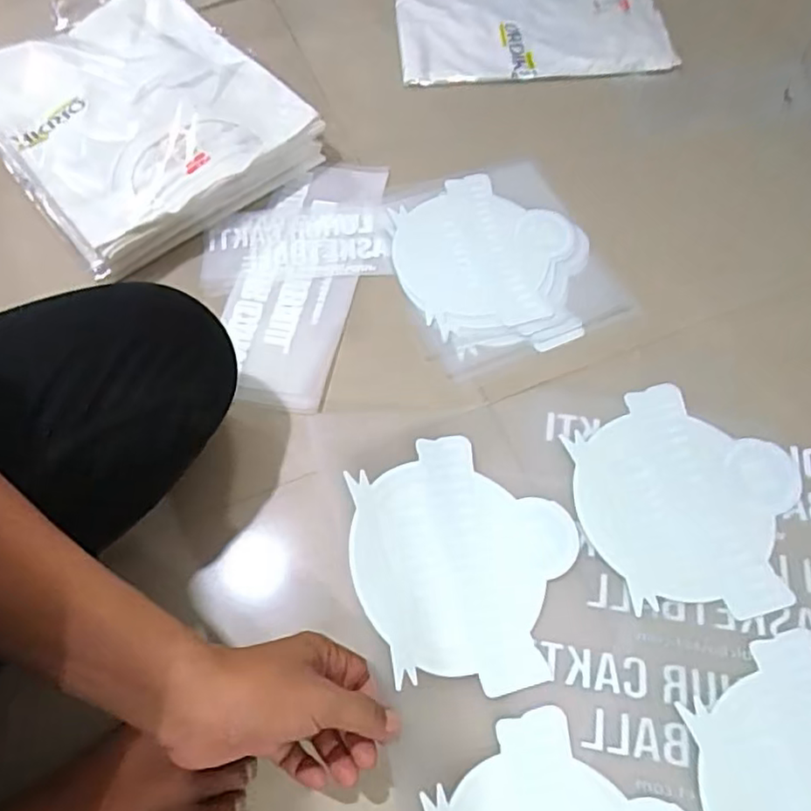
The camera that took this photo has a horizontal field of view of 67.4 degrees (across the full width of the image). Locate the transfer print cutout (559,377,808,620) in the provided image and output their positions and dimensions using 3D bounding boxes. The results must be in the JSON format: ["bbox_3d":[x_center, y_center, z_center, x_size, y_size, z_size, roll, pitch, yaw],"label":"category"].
[{"bbox_3d":[0.238,0.075,0.516,0.181,0.004,0.191,-5,63,0],"label":"transfer print cutout"}]

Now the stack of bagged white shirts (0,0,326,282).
[{"bbox_3d":[-0.306,-0.327,0.699,0.287,0.077,0.346,-39,68,-16],"label":"stack of bagged white shirts"}]

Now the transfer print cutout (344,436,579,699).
[{"bbox_3d":[0.047,0.119,0.488,0.179,0.021,0.197,0,64,-16],"label":"transfer print cutout"}]

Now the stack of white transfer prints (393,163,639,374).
[{"bbox_3d":[0.093,-0.153,0.640,0.205,0.009,0.236,-22,65,-9],"label":"stack of white transfer prints"}]

